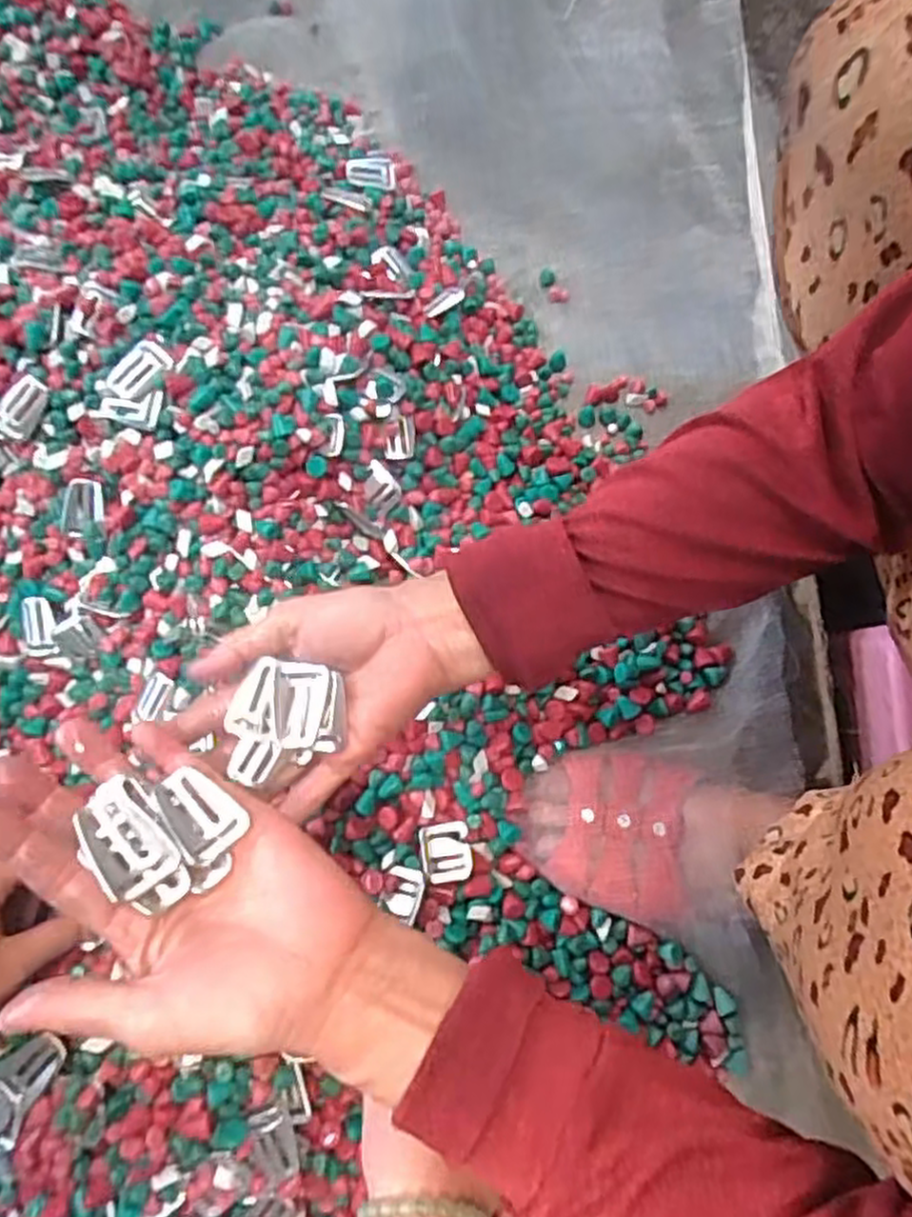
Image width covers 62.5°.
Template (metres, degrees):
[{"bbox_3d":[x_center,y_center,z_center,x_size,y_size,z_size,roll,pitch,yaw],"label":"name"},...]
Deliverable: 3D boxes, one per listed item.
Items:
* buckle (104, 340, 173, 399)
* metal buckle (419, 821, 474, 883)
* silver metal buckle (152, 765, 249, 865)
[{"bbox_3d":[-0.203,-0.151,0.480,0.022,0.008,0.042,42,79,8],"label":"buckle"},{"bbox_3d":[-0.006,0.154,0.475,0.031,0.004,0.034,-10,77,-4],"label":"metal buckle"},{"bbox_3d":[-0.104,0.080,0.302,0.025,0.007,0.041,-33,65,-21],"label":"silver metal buckle"}]

